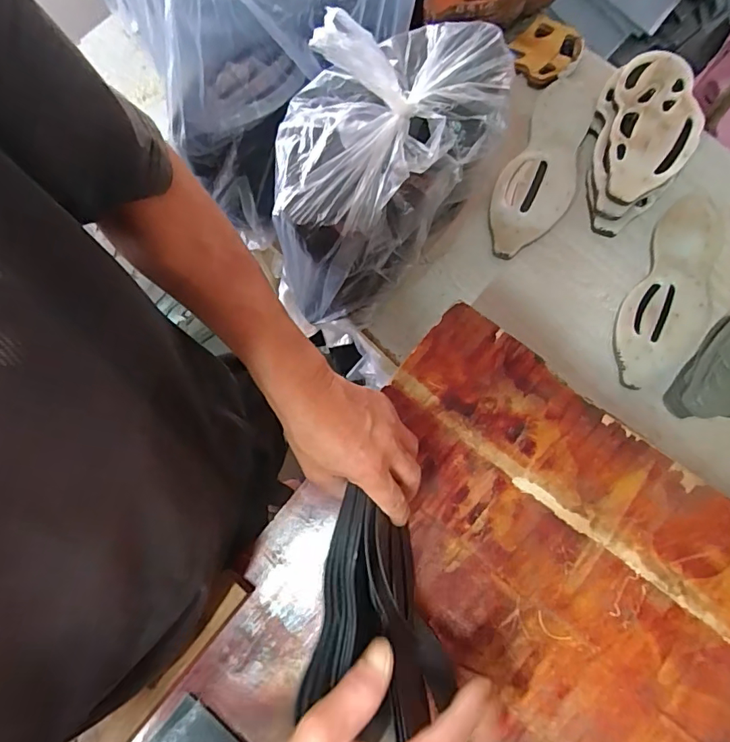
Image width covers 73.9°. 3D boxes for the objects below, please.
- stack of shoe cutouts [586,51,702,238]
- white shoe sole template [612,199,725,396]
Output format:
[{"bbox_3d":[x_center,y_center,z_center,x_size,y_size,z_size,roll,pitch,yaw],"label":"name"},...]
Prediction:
[{"bbox_3d":[0.375,-0.309,0.660,0.121,0.074,0.234,9,77,5],"label":"stack of shoe cutouts"},{"bbox_3d":[0.410,-0.108,0.644,0.102,0.018,0.288,30,78,3],"label":"white shoe sole template"}]

